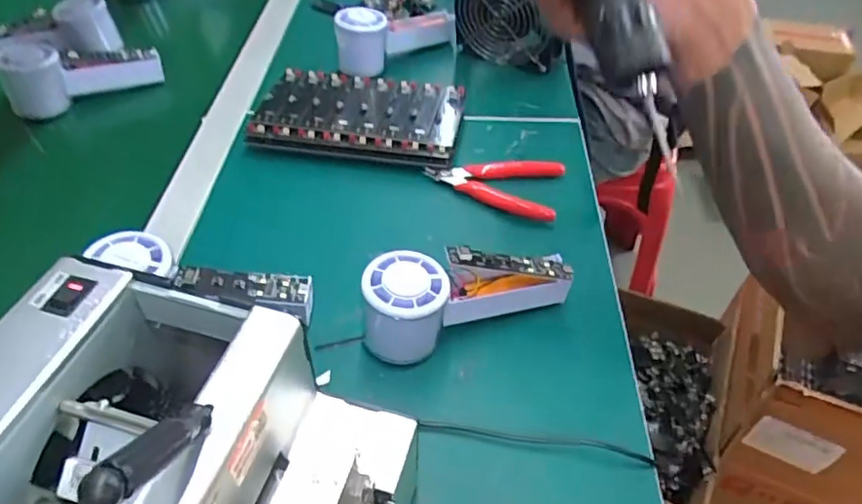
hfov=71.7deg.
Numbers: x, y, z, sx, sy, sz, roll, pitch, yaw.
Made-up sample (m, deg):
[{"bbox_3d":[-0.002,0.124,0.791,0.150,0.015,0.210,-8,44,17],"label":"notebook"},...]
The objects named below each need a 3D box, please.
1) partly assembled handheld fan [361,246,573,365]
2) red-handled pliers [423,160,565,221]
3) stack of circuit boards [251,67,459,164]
[{"bbox_3d":[0.024,0.028,0.418,0.149,0.062,0.059,-18,48,-18],"label":"partly assembled handheld fan"},{"bbox_3d":[0.059,-0.066,0.534,0.119,0.020,0.067,19,48,17],"label":"red-handled pliers"},{"bbox_3d":[-0.071,-0.133,0.581,0.192,0.030,0.112,6,46,5],"label":"stack of circuit boards"}]

